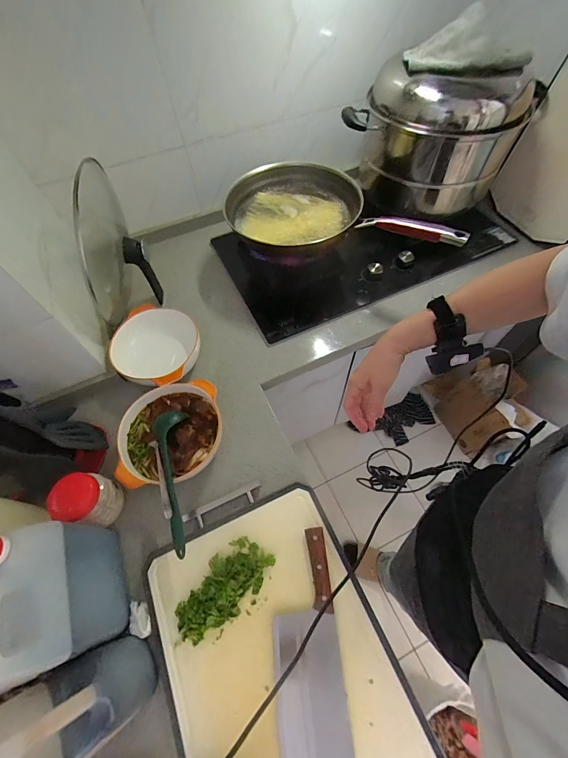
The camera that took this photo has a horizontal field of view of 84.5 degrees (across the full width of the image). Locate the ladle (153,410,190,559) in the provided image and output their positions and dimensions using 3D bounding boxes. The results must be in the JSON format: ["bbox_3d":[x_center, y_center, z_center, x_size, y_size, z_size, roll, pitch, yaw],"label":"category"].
[{"bbox_3d":[-0.190,0.176,0.557,0.063,0.053,0.254,-14,61,-6],"label":"ladle"}]

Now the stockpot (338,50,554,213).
[{"bbox_3d":[0.370,-0.603,0.763,0.369,0.289,0.297,26,64,16],"label":"stockpot"}]

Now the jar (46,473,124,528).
[{"bbox_3d":[-0.322,0.201,0.522,0.077,0.092,0.073,-1,60,1],"label":"jar"}]

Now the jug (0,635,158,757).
[{"bbox_3d":[-0.248,0.376,0.336,0.124,0.225,0.094,-32,64,-15],"label":"jug"}]

